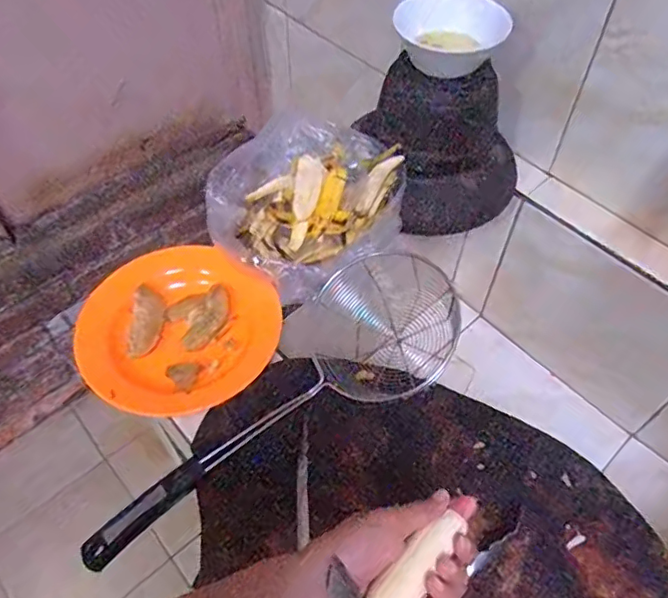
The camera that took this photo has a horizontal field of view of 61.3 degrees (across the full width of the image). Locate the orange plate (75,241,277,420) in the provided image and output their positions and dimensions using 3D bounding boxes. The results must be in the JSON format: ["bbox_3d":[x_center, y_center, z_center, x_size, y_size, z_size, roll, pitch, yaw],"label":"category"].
[{"bbox_3d":[-0.161,0.029,0.603,0.198,0.038,0.190,0,54,0],"label":"orange plate"}]

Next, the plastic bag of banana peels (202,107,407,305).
[{"bbox_3d":[-0.031,-0.113,0.657,0.199,0.072,0.230,21,56,14],"label":"plastic bag of banana peels"}]

